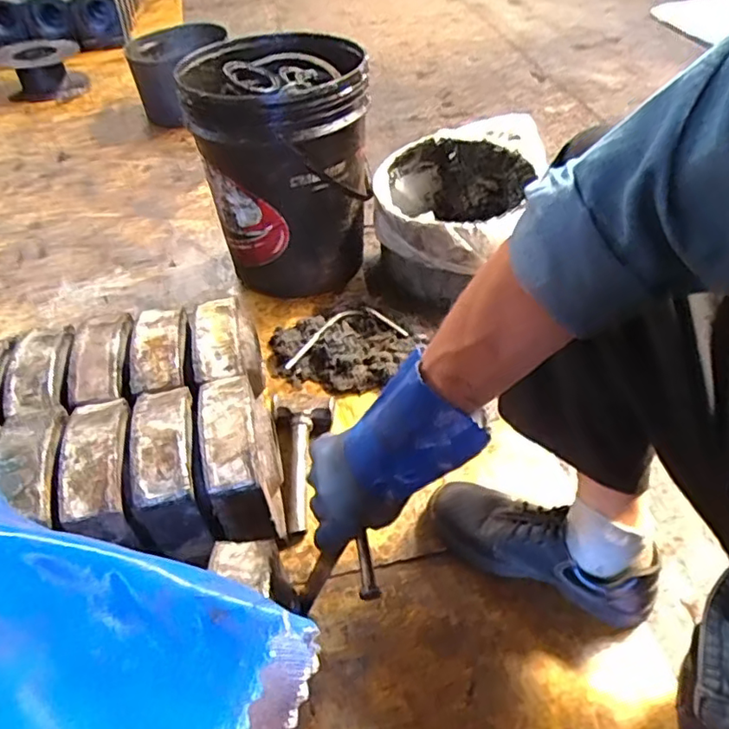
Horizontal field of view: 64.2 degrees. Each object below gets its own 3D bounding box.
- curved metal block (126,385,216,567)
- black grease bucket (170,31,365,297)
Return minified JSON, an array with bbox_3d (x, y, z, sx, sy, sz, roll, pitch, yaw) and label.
[{"bbox_3d":[-0.232,0.128,0.708,0.073,0.155,0.161,-11,47,-8],"label":"curved metal block"},{"bbox_3d":[-0.157,-0.383,1.127,0.315,0.361,0.372,-7,46,-4],"label":"black grease bucket"}]

